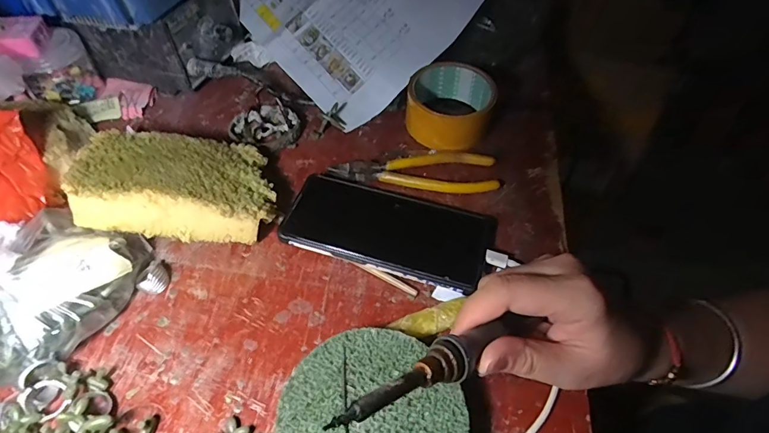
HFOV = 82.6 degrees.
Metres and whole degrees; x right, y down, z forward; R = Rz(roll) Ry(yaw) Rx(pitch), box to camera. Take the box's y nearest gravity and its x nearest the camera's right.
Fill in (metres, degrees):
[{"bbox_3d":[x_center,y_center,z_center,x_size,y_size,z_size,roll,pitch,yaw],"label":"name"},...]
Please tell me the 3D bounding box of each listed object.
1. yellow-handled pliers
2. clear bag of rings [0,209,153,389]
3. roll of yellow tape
[{"bbox_3d":[0.029,-0.046,0.416,0.151,0.011,0.047,7,51,3],"label":"yellow-handled pliers"},{"bbox_3d":[-0.235,0.049,0.292,0.089,0.054,0.143,37,59,25],"label":"clear bag of rings"},{"bbox_3d":[0.066,-0.116,0.450,0.083,0.046,0.087,1,51,-1],"label":"roll of yellow tape"}]

